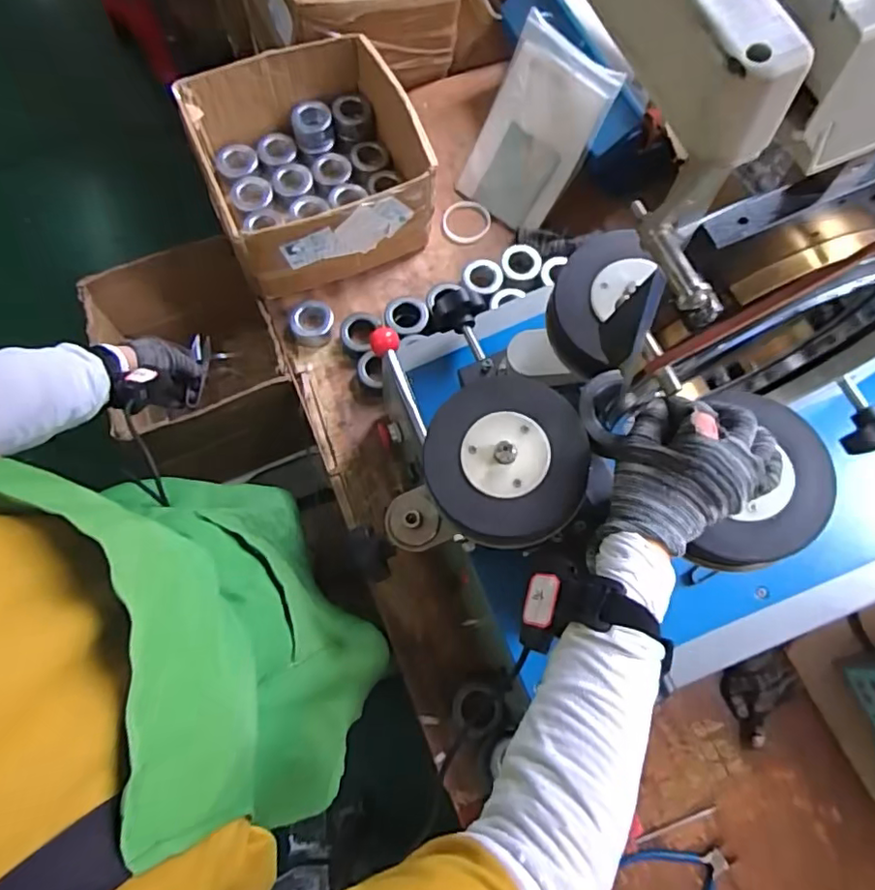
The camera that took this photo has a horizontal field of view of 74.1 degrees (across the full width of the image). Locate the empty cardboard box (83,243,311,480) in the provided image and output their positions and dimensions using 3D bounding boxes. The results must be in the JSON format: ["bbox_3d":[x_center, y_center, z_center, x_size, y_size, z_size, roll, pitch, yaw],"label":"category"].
[{"bbox_3d":[-0.437,-0.146,1.098,0.278,0.295,0.322,-23,73,-8],"label":"empty cardboard box"}]

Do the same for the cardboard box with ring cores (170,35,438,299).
[{"bbox_3d":[-0.202,-0.459,0.966,0.342,0.156,0.330,-22,73,-8],"label":"cardboard box with ring cores"}]

